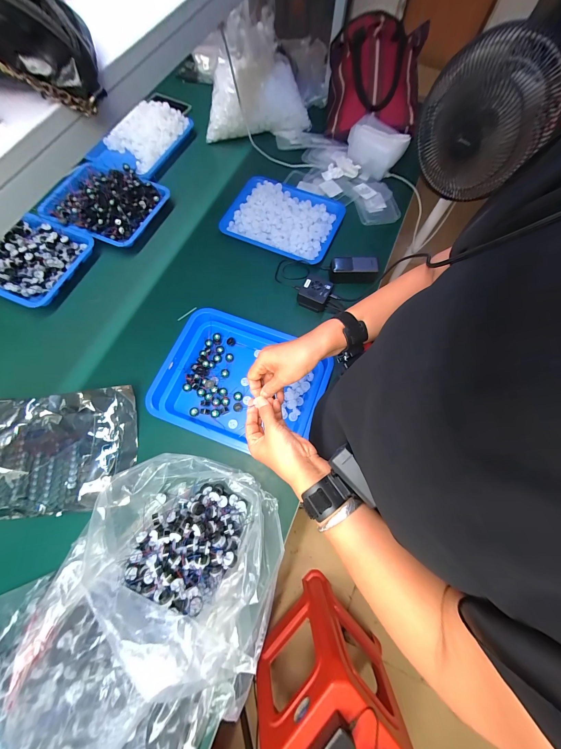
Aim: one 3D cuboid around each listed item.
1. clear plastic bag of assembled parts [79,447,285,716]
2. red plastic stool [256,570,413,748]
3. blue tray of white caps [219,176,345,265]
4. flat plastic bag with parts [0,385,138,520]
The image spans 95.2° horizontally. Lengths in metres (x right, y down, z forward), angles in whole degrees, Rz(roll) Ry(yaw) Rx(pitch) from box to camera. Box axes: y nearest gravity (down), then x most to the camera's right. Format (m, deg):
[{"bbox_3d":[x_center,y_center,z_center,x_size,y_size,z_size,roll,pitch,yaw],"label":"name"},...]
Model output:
[{"bbox_3d":[-0.171,0.283,0.444,0.350,0.171,0.252,23,72,6],"label":"clear plastic bag of assembled parts"},{"bbox_3d":[0.148,1.004,0.813,0.348,0.497,0.351,-39,76,-13],"label":"red plastic stool"},{"bbox_3d":[0.009,-0.485,0.783,0.334,0.035,0.254,22,72,6],"label":"blue tray of white caps"},{"bbox_3d":[-0.495,0.160,0.542,0.330,0.032,0.248,-6,71,-3],"label":"flat plastic bag with parts"}]

